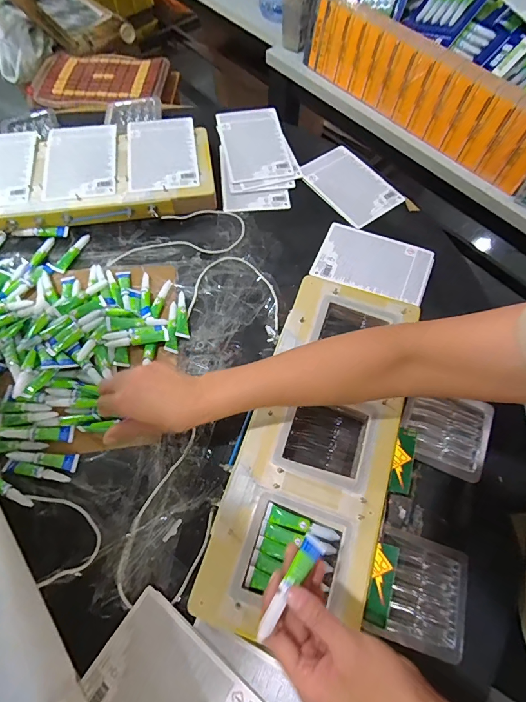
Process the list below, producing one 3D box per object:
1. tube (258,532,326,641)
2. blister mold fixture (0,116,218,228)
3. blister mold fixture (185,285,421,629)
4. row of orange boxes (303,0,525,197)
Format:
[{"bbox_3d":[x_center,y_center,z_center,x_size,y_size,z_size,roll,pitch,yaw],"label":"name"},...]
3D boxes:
[{"bbox_3d":[0.024,0.184,0.292,0.018,0.008,0.080,34,56,13],"label":"tube"},{"bbox_3d":[-0.298,-0.301,0.633,0.417,0.045,0.203,-10,67,-5],"label":"blister mold fixture"},{"bbox_3d":[0.074,0.104,0.455,0.179,0.037,0.426,18,67,7],"label":"blister mold fixture"},{"bbox_3d":[0.285,-0.486,0.677,0.070,0.124,0.516,-36,71,-15],"label":"row of orange boxes"}]

